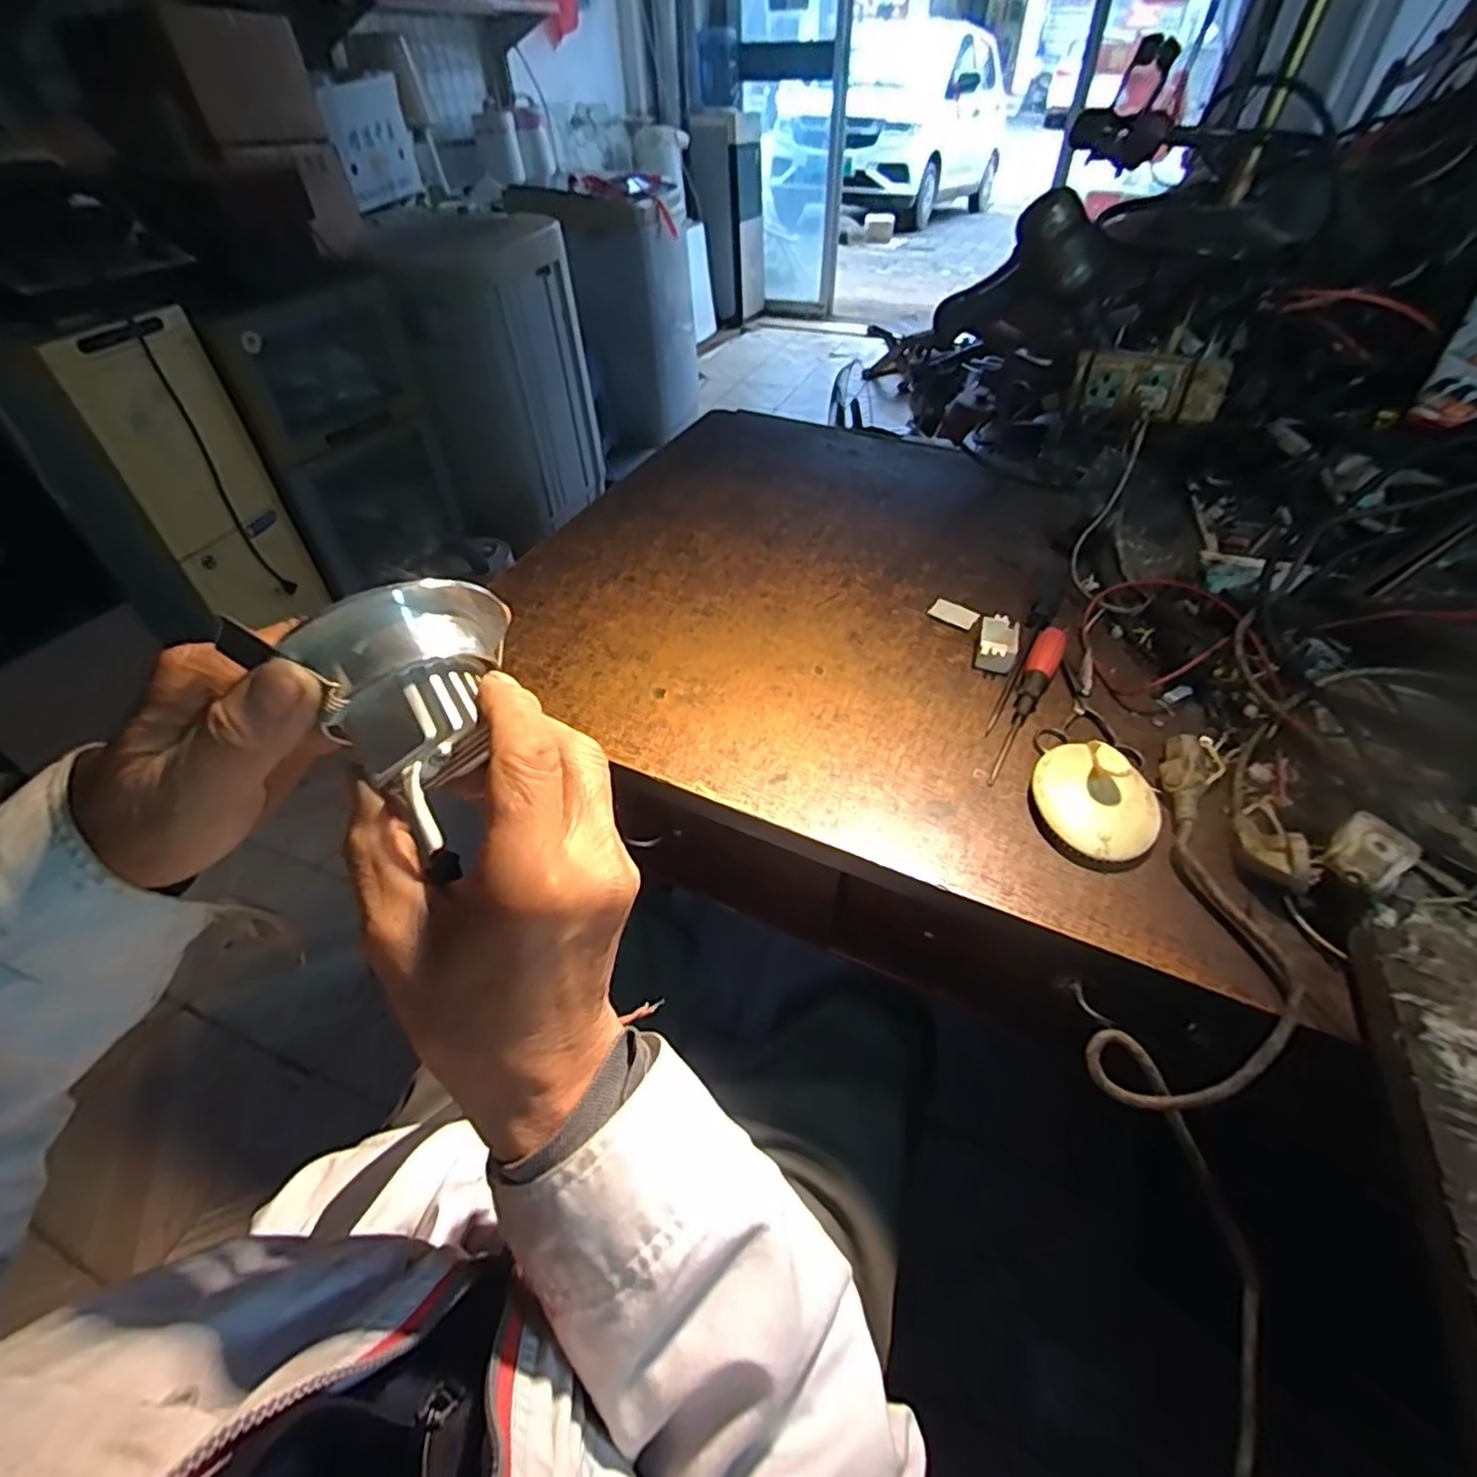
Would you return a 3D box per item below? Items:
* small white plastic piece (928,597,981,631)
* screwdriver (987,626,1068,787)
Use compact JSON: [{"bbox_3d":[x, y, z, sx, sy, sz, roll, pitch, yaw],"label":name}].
[{"bbox_3d":[0.191,-0.110,0.602,0.040,0.005,0.029,33,64,25],"label":"small white plastic piece"},{"bbox_3d":[0.218,-0.030,0.512,0.022,0.022,0.173,21,49,20],"label":"screwdriver"}]

